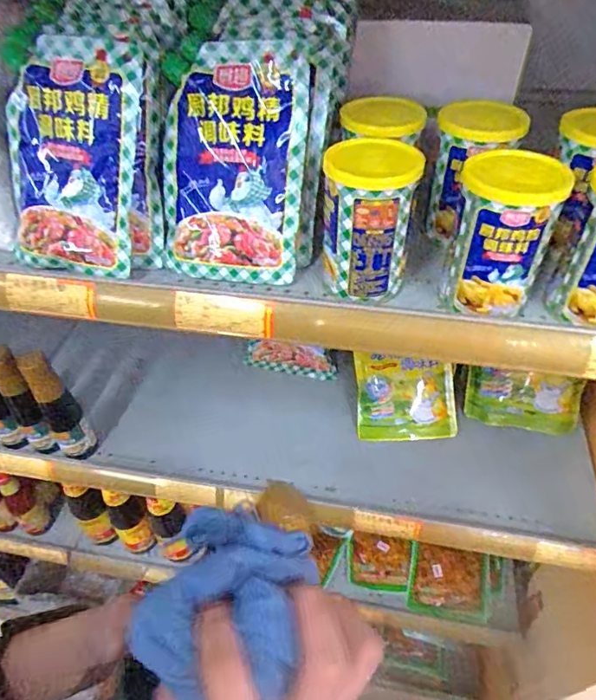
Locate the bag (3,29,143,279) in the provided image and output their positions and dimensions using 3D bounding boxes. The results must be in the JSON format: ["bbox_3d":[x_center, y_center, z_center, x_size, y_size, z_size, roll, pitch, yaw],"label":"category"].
[{"bbox_3d":[-0.200,-0.167,0.439,0.124,0.191,0.029,12,18,8],"label":"bag"}]

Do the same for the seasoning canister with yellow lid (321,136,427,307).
[{"bbox_3d":[0.057,-0.106,0.416,0.076,0.111,0.068,2,47,4],"label":"seasoning canister with yellow lid"}]

